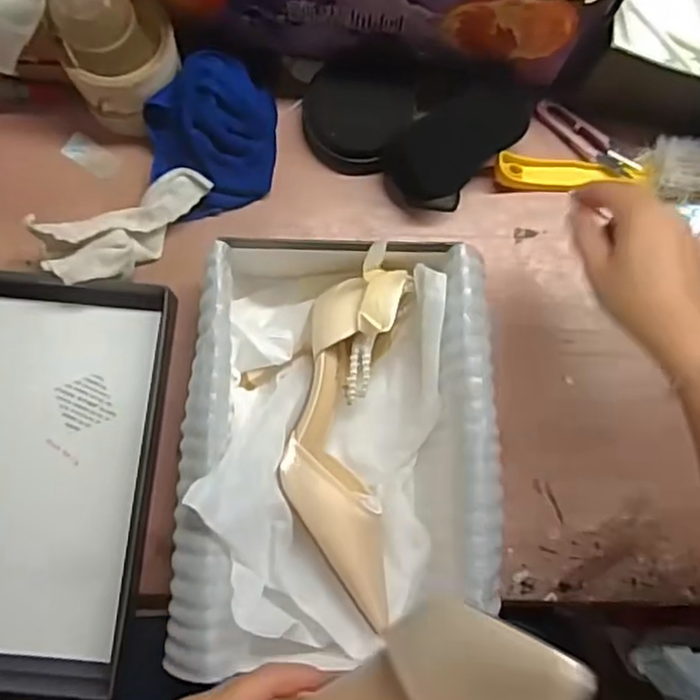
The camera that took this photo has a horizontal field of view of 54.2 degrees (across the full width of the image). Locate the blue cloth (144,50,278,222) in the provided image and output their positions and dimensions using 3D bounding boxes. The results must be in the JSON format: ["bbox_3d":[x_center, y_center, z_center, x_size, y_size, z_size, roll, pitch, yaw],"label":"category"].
[{"bbox_3d":[-0.110,-0.173,0.557,0.103,0.061,0.105,-14,82,-5],"label":"blue cloth"}]

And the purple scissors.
[{"bbox_3d":[0.207,-0.185,0.598,0.102,0.011,0.022,42,82,4],"label":"purple scissors"}]

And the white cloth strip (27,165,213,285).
[{"bbox_3d":[-0.175,-0.098,0.551,0.140,0.056,0.060,-32,84,-7],"label":"white cloth strip"}]

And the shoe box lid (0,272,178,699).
[{"bbox_3d":[-0.247,0.094,0.530,0.184,0.038,0.311,7,81,-2],"label":"shoe box lid"}]

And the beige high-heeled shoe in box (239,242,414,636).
[{"bbox_3d":[-0.022,0.059,0.502,0.118,0.064,0.260,6,81,-2],"label":"beige high-heeled shoe in box"}]

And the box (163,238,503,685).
[{"bbox_3d":[-0.008,0.068,0.506,0.218,0.100,0.303,1,81,-2],"label":"box"}]

